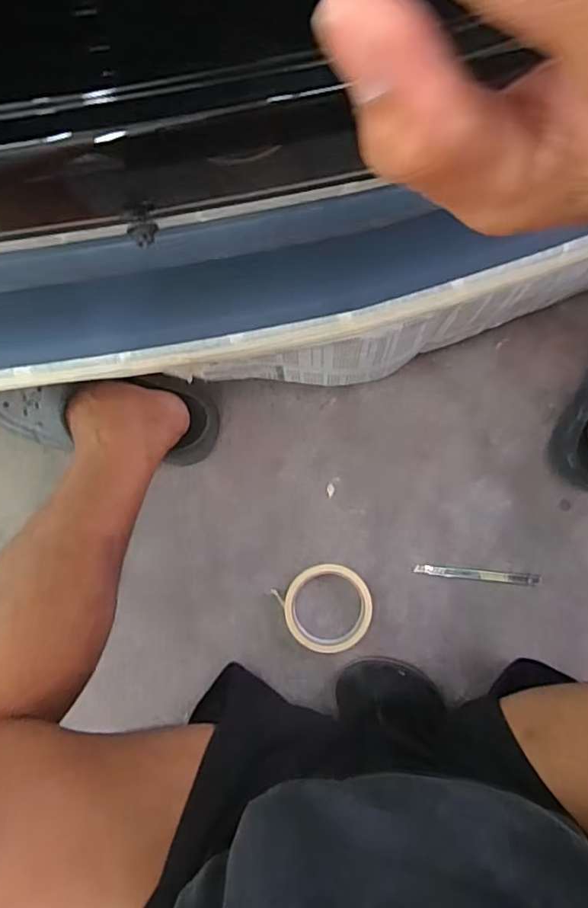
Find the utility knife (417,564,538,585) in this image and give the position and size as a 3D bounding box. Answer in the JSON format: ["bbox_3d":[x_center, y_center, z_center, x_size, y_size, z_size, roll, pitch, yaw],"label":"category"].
[{"bbox_3d":[0.212,0.140,0.656,0.141,0.007,0.013,6,85,1],"label":"utility knife"}]

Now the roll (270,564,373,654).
[{"bbox_3d":[0.038,0.174,0.647,0.099,0.023,0.098,0,85,1],"label":"roll"}]

